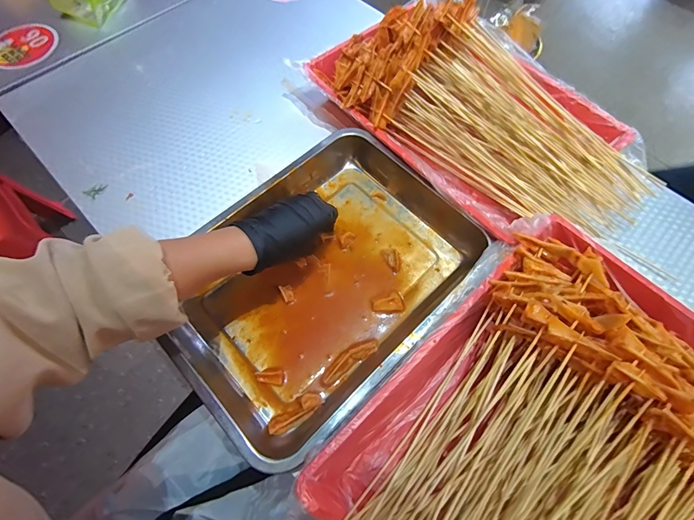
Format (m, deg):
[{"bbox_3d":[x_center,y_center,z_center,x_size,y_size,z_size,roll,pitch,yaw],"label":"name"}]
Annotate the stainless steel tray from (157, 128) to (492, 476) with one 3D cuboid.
[{"bbox_3d":[-0.025,0.013,0.416,0.355,0.061,0.255,-42,71,-18],"label":"stainless steel tray"}]

